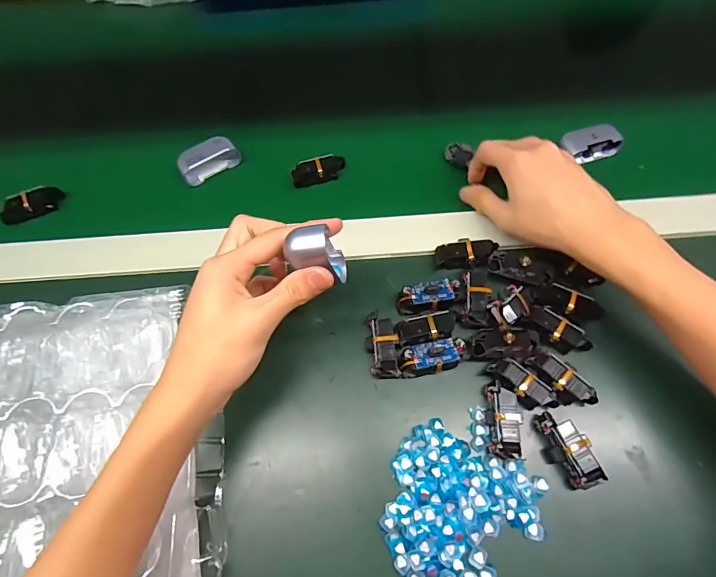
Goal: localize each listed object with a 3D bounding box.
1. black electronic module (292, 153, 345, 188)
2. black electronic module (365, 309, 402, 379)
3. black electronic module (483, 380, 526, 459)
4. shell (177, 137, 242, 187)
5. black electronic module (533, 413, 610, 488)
[{"bbox_3d":[-0.038,-0.118,0.408,0.055,0.016,0.024,-18,67,-7],"label":"black electronic module"},{"bbox_3d":[0.020,0.046,0.329,0.024,0.023,0.053,-3,66,-1],"label":"black electronic module"},{"bbox_3d":[0.108,0.098,0.302,0.025,0.019,0.051,4,67,2],"label":"black electronic module"},{"bbox_3d":[-0.152,-0.131,0.415,0.059,0.030,0.020,-30,69,-12],"label":"shell"},{"bbox_3d":[0.151,0.114,0.294,0.022,0.022,0.052,-18,67,-7],"label":"black electronic module"}]

